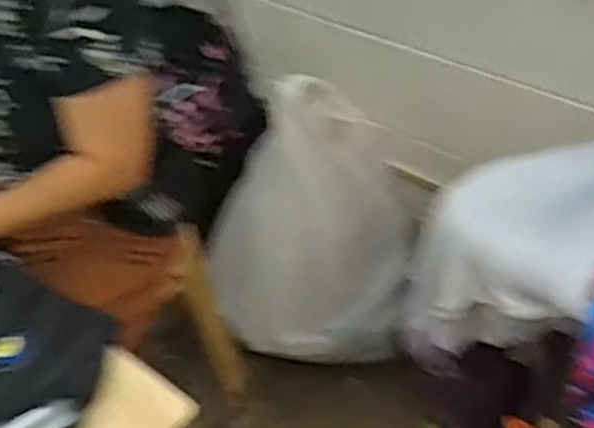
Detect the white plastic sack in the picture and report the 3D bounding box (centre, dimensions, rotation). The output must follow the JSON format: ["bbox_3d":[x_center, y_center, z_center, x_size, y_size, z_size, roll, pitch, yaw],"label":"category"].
[{"bbox_3d":[0.030,0.005,1.503,0.418,0.520,0.341,3,43,11],"label":"white plastic sack"}]

